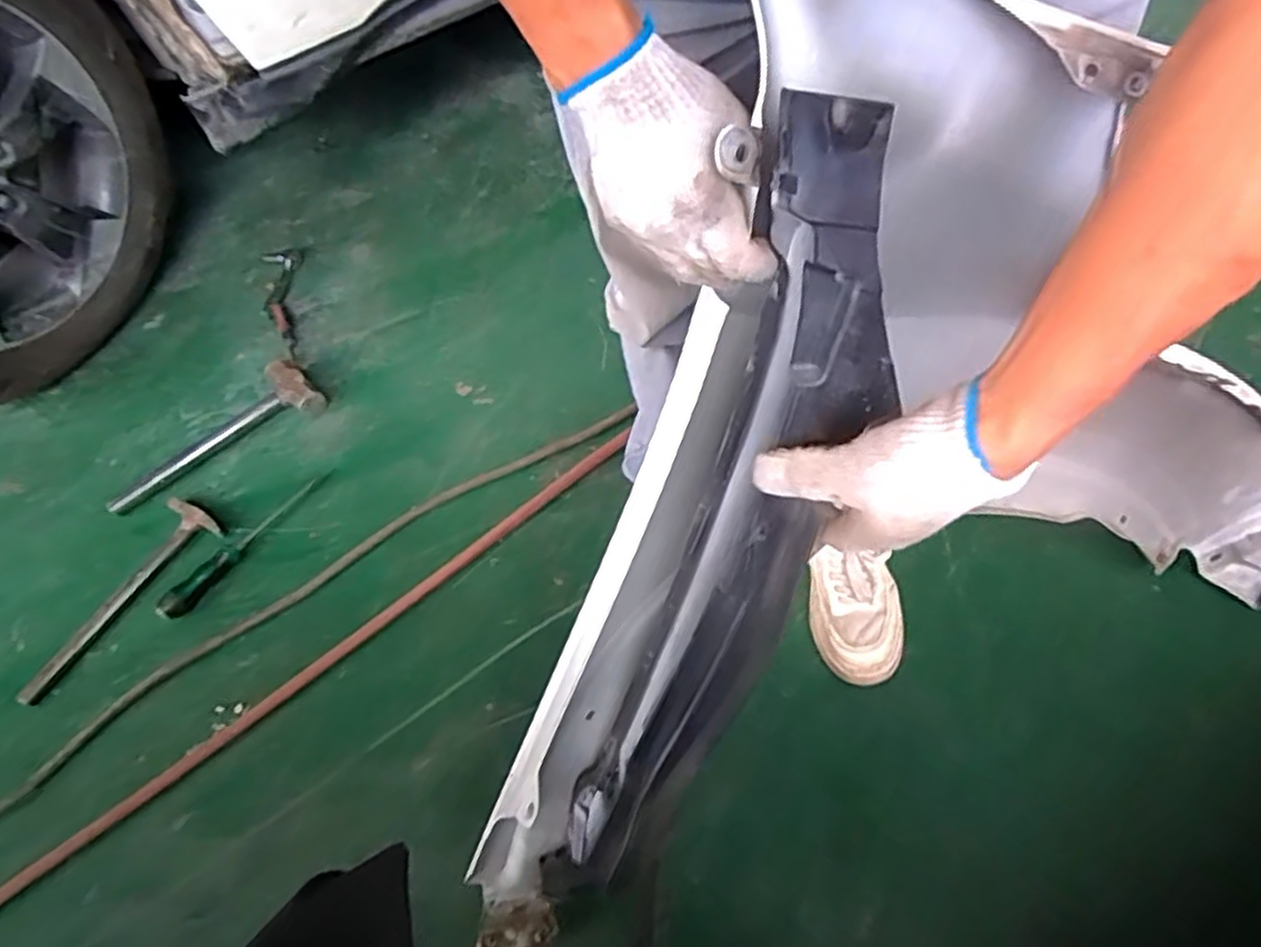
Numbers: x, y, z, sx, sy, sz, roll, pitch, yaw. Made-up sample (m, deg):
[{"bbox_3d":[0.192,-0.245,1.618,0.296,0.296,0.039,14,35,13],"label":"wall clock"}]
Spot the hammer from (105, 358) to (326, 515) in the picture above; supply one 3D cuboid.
[{"bbox_3d":[-0.612,-0.056,1.107,0.321,0.039,0.101,-37,62,-16],"label":"hammer"}]

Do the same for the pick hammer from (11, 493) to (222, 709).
[{"bbox_3d":[-0.645,0.159,0.961,0.086,0.024,0.291,20,62,16],"label":"pick hammer"}]

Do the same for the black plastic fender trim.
[{"bbox_3d":[0.060,0.086,0.547,0.100,0.644,0.089,25,33,16],"label":"black plastic fender trim"}]

